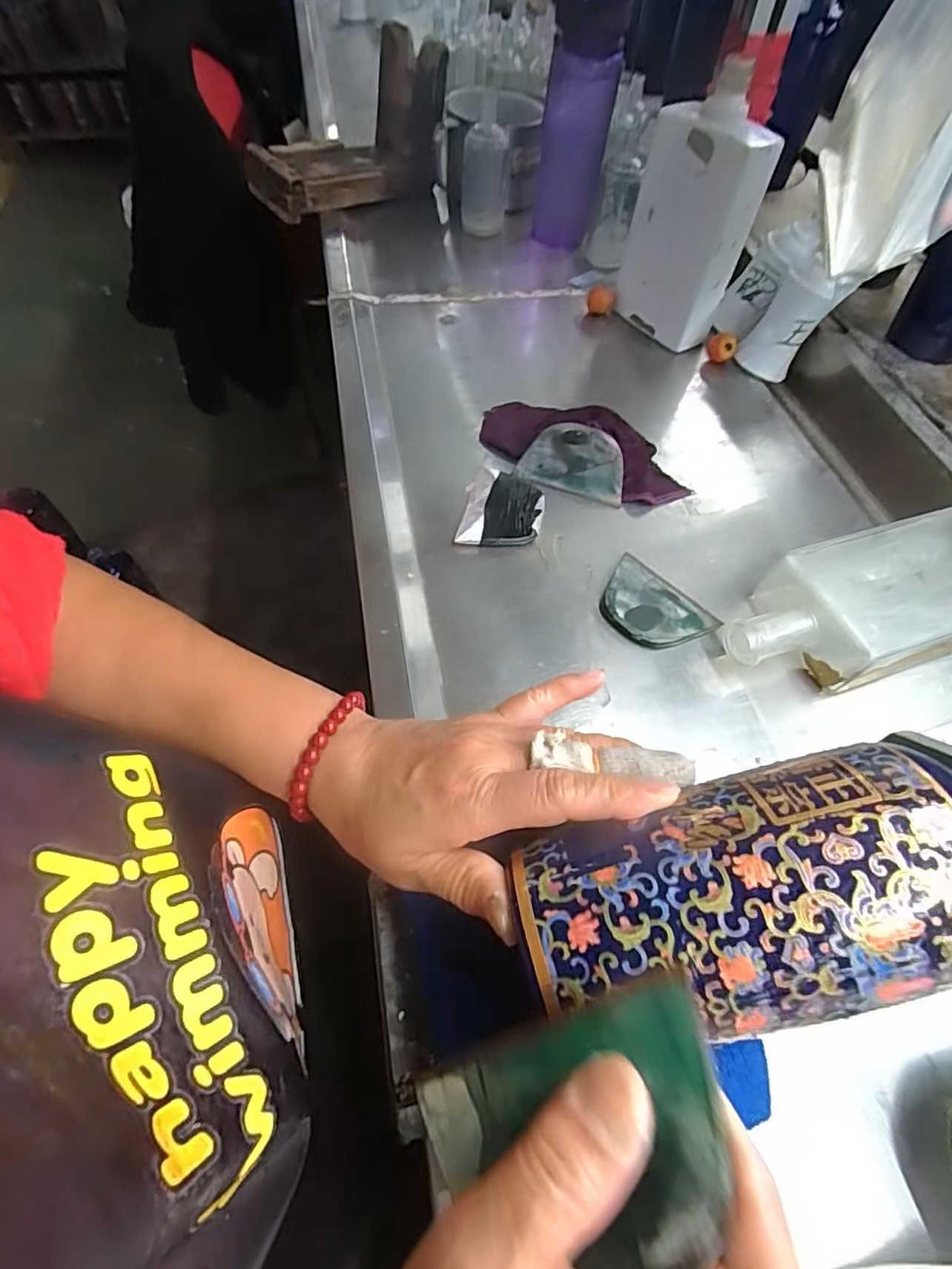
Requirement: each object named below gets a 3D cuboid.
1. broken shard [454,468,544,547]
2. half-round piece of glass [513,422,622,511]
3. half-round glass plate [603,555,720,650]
[{"bbox_3d":[0.021,-0.097,0.440,0.060,0.009,0.077,10,55,2],"label":"broken shard"},{"bbox_3d":[0.082,-0.143,0.462,0.085,0.004,0.057,18,89,8],"label":"half-round piece of glass"},{"bbox_3d":[0.121,-0.019,0.396,0.060,0.009,0.079,-35,65,-24],"label":"half-round glass plate"}]

